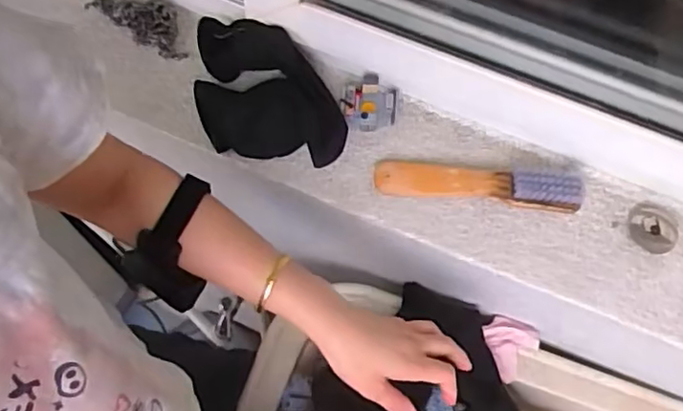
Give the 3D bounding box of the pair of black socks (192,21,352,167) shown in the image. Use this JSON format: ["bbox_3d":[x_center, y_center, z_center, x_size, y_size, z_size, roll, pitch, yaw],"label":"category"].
[{"bbox_3d":[-0.073,-0.118,0.633,0.151,0.052,0.135,3,67,-2],"label":"pair of black socks"}]

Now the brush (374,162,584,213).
[{"bbox_3d":[0.136,-0.023,0.622,0.200,0.036,0.034,6,67,0],"label":"brush"}]

